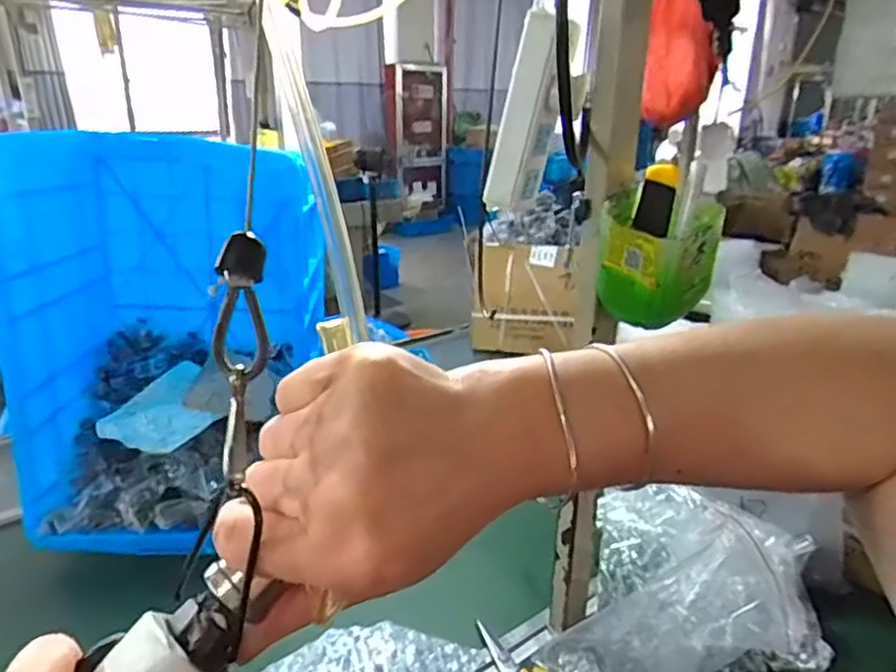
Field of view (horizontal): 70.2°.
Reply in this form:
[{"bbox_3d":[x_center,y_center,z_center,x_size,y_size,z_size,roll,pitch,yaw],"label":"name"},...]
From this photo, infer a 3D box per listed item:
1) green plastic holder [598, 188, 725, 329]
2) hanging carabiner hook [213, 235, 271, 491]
[{"bbox_3d":[0.186,-0.067,0.565,0.094,0.102,0.092,8,22,19],"label":"green plastic holder"},{"bbox_3d":[-0.066,0.006,0.201,0.015,0.077,0.009,0,-9,-4],"label":"hanging carabiner hook"}]

